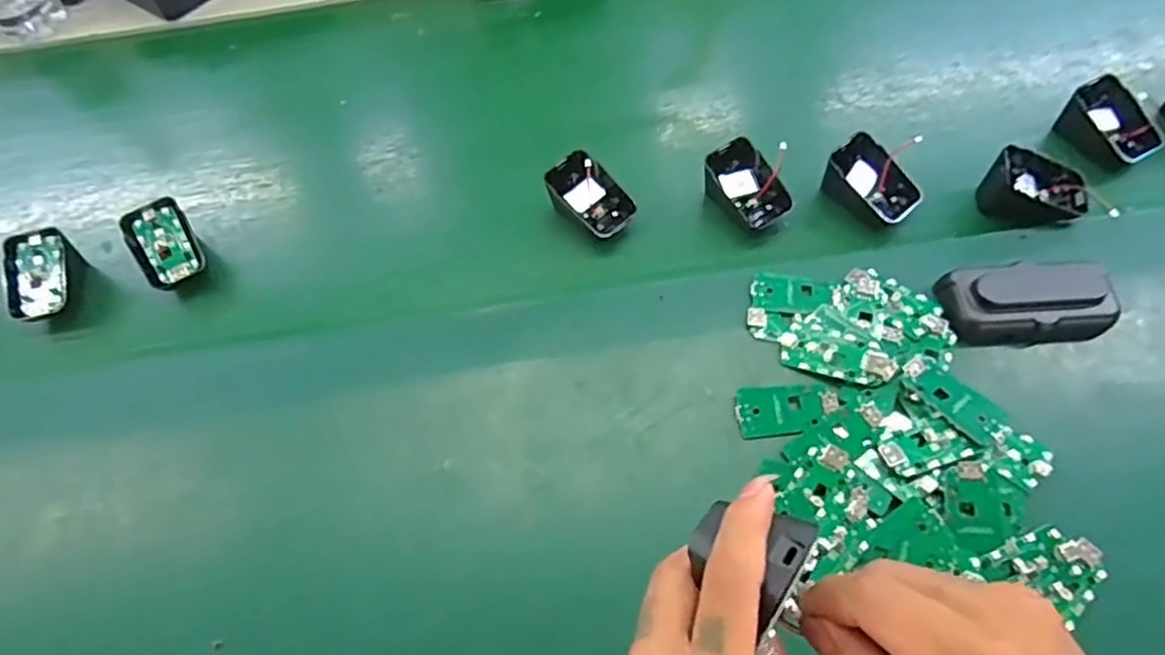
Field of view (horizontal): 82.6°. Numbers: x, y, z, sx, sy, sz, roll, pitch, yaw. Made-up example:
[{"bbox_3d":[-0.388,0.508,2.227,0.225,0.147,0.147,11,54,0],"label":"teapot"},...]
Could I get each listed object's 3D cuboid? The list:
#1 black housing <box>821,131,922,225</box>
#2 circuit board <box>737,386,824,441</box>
[{"bbox_3d":[0.217,-0.108,0.500,0.044,0.037,0.066,-38,68,-24],"label":"black housing"},{"bbox_3d":[0.127,0.053,0.427,0.052,0.004,0.031,-8,73,1],"label":"circuit board"}]

